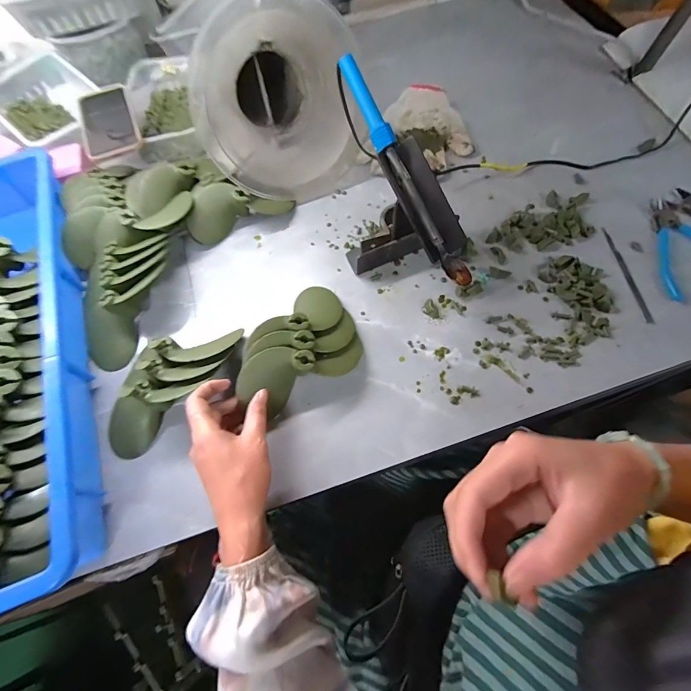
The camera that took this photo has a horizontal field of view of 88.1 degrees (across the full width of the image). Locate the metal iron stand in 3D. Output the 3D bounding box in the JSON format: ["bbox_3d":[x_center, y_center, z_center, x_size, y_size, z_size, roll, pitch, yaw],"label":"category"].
[{"bbox_3d":[0.064,-0.138,0.425,0.103,0.109,0.122,-34,69,-11],"label":"metal iron stand"}]

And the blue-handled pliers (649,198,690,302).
[{"bbox_3d":[0.426,-0.130,0.452,0.101,0.011,0.152,-11,67,-1],"label":"blue-handled pliers"}]

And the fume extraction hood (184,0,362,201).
[{"bbox_3d":[-0.089,-0.331,0.487,0.206,0.176,0.187,-10,67,-1],"label":"fume extraction hood"}]

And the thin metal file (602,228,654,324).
[{"bbox_3d":[0.353,-0.090,0.449,0.012,0.007,0.140,-5,67,1],"label":"thin metal file"}]

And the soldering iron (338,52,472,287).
[{"bbox_3d":[0.065,-0.193,0.398,0.023,0.019,0.281,-29,92,-10],"label":"soldering iron"}]

